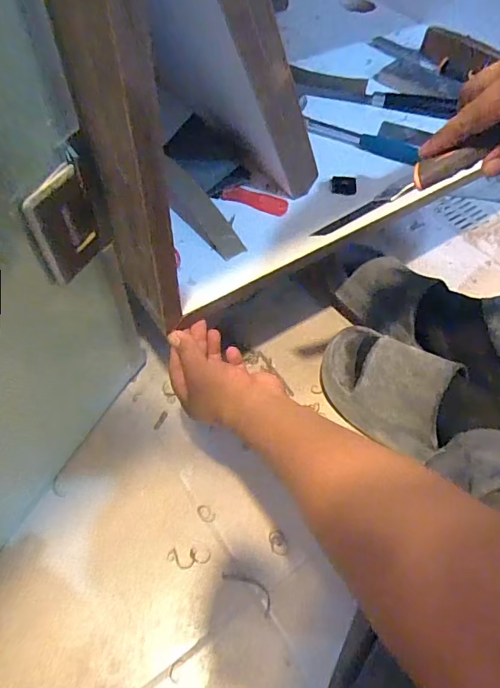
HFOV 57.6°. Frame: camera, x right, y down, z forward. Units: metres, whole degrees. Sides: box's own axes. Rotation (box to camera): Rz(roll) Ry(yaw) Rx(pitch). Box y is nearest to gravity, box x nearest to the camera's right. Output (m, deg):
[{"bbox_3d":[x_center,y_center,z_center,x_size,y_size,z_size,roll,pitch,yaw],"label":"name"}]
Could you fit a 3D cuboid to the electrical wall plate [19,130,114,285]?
[{"bbox_3d":[-0.142,-0.100,0.360,0.016,0.088,0.082,21,57,12],"label":"electrical wall plate"}]

